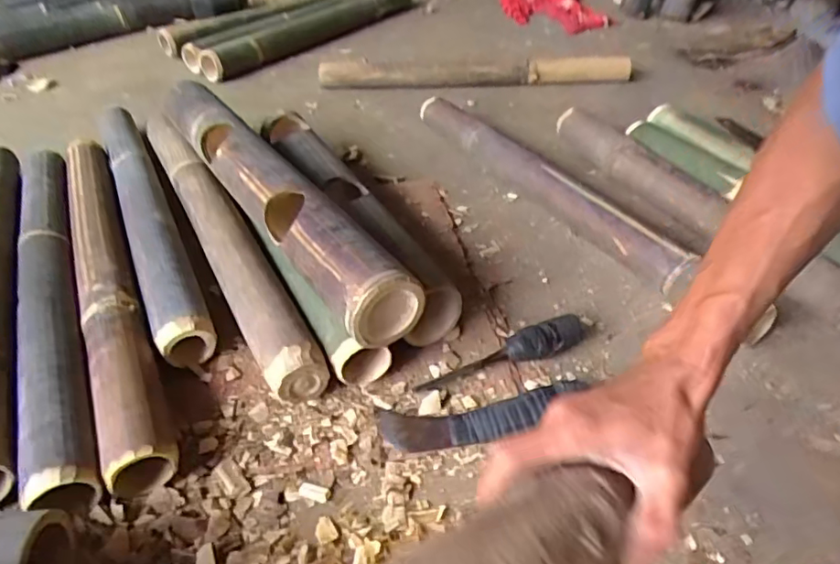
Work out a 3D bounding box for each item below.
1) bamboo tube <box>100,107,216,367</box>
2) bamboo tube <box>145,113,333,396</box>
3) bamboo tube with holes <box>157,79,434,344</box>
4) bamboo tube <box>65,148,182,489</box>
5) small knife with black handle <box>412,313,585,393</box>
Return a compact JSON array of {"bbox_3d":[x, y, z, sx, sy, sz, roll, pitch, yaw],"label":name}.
[{"bbox_3d":[-0.400,-0.122,0.826,0.063,0.057,0.673,-19,45,-21],"label":"bamboo tube"},{"bbox_3d":[-0.275,-0.086,0.774,0.061,0.067,0.671,-20,45,-22],"label":"bamboo tube"},{"bbox_3d":[-0.197,-0.137,0.711,0.081,0.067,0.601,-24,47,-26],"label":"bamboo tube with holes"},{"bbox_3d":[-0.389,-0.027,0.704,0.064,0.046,0.653,-19,45,-21],"label":"bamboo tube"},{"bbox_3d":[0.090,0.077,0.615,0.200,0.037,0.028,-14,43,-16],"label":"small knife with black handle"}]

